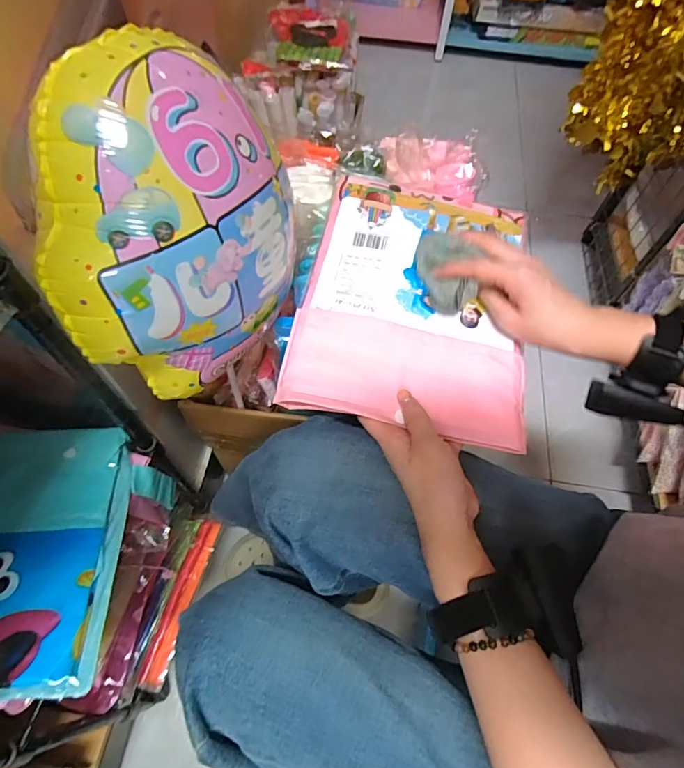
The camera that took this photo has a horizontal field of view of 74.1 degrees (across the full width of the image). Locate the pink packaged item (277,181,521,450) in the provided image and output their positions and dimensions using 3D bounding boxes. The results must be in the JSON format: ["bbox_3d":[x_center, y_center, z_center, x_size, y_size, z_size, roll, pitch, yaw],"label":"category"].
[{"bbox_3d":[0.072,-0.084,0.427,0.204,0.029,0.268,11,61,4],"label":"pink packaged item"}]

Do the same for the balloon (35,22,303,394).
[{"bbox_3d":[-0.118,-0.107,0.320,0.202,0.206,0.095,-47,32,-8],"label":"balloon"}]

